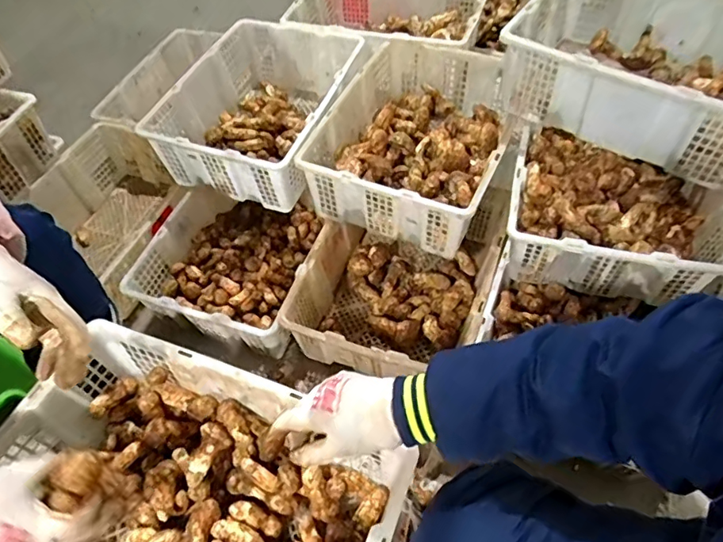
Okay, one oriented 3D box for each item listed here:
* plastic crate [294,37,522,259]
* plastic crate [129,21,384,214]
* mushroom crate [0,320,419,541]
[{"bbox_3d":[0.127,-0.289,1.104,0.376,0.169,0.497,20,57,17],"label":"plastic crate"},{"bbox_3d":[-0.239,-0.382,1.191,0.417,0.173,0.481,16,56,14],"label":"plastic crate"},{"bbox_3d":[-0.218,0.307,0.605,0.456,0.172,0.349,18,57,15],"label":"mushroom crate"}]

